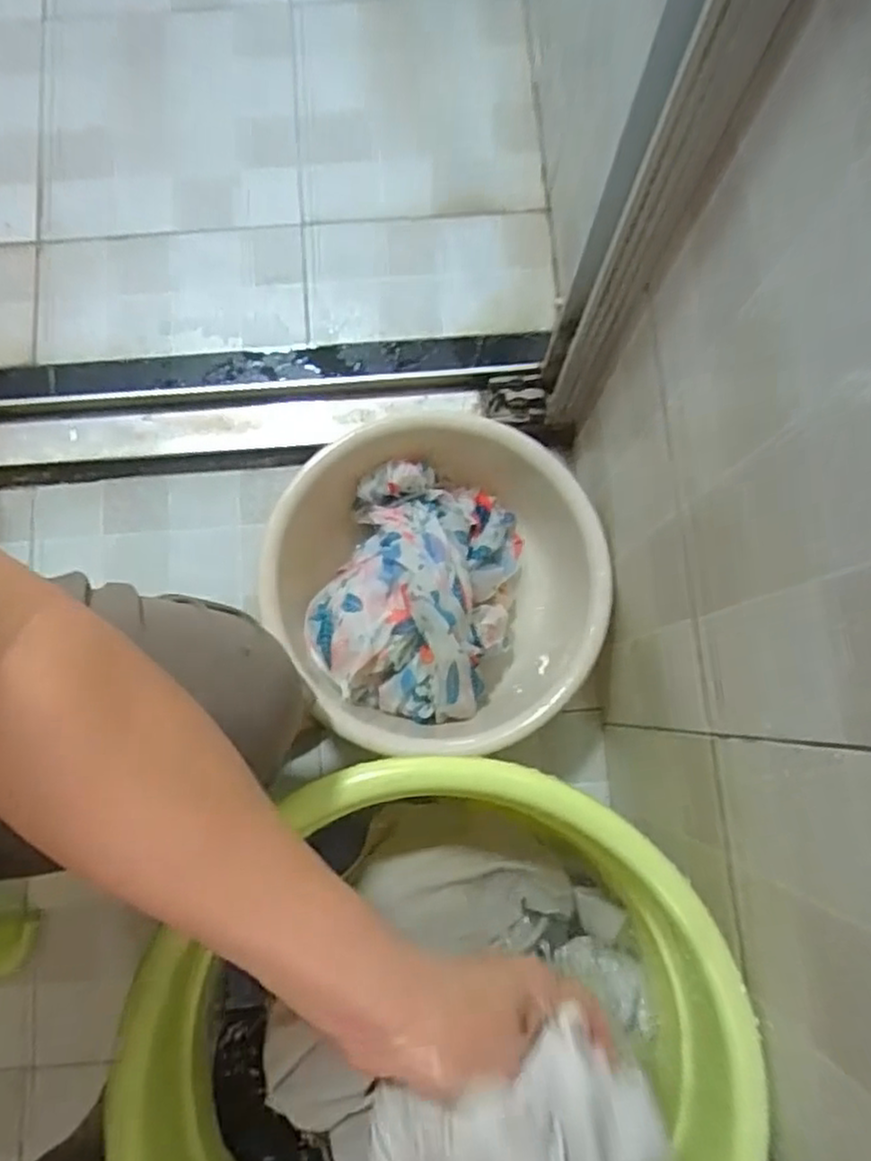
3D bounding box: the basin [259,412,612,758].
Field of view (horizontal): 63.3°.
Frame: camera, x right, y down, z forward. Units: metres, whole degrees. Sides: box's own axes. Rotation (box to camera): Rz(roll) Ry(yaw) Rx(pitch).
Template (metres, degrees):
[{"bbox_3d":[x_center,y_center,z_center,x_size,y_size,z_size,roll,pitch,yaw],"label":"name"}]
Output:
[{"bbox_3d":[0.005,-0.005,0.686,0.303,0.098,0.311,0,80,0],"label":"basin"}]

